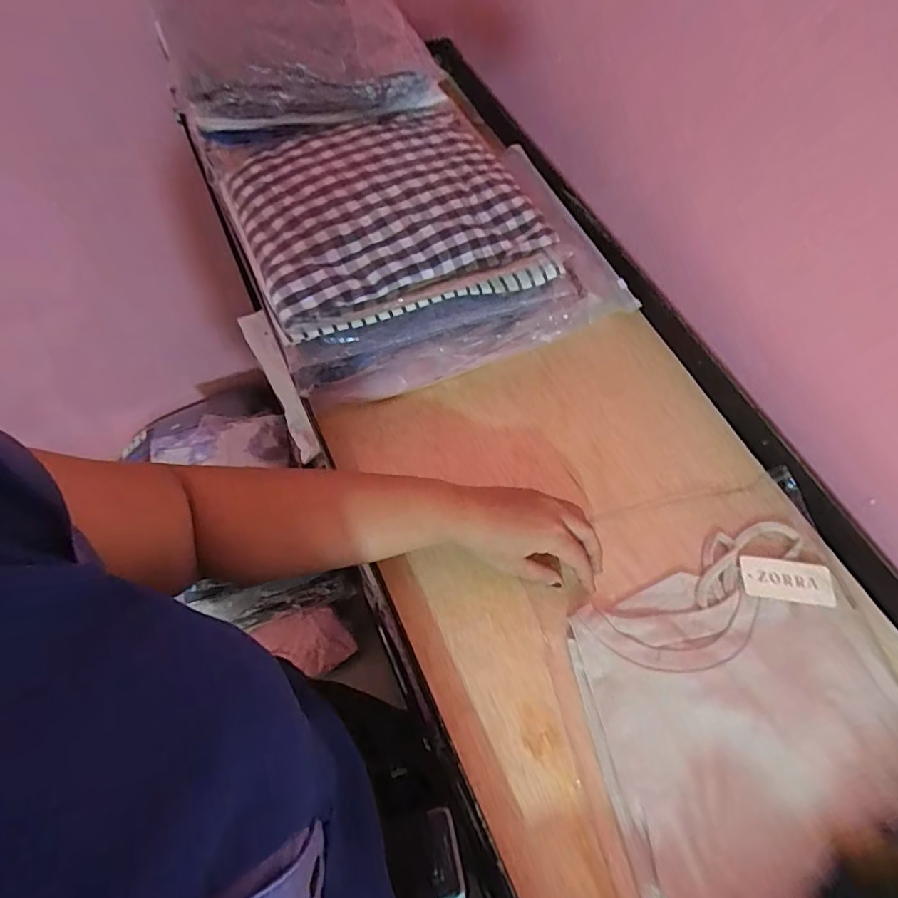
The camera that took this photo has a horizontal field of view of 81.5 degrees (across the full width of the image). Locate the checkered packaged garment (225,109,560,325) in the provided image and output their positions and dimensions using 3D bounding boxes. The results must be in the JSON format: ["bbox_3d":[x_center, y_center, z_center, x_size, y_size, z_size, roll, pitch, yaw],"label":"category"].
[{"bbox_3d":[-0.061,-0.234,0.490,0.258,0.027,0.204,-22,66,-14],"label":"checkered packaged garment"}]

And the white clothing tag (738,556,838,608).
[{"bbox_3d":[0.297,0.116,0.459,0.076,0.004,0.037,6,59,4],"label":"white clothing tag"}]

